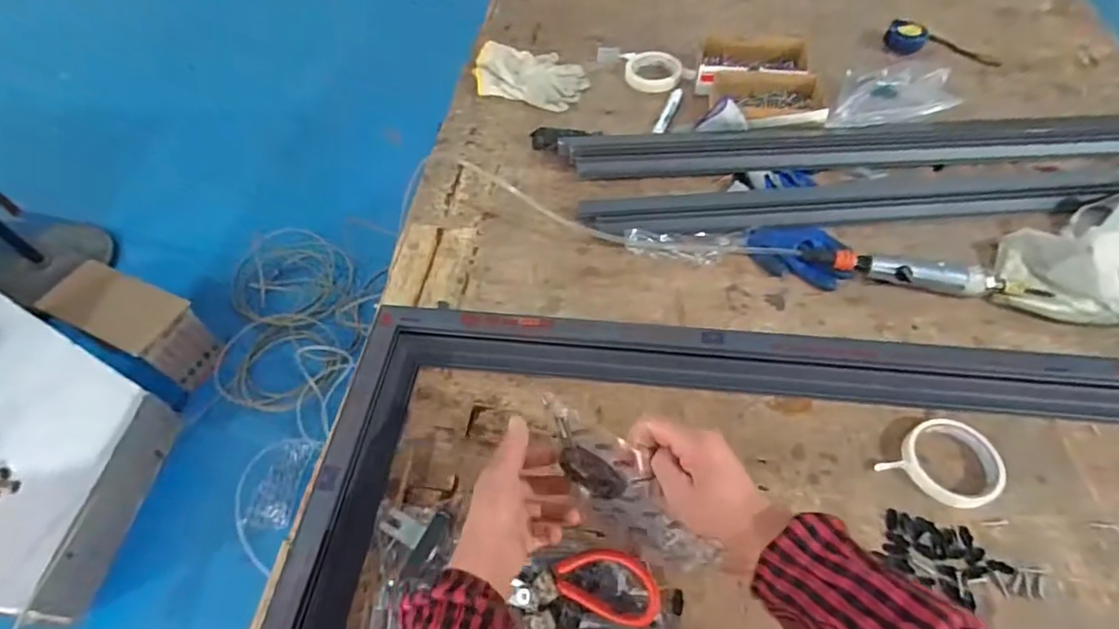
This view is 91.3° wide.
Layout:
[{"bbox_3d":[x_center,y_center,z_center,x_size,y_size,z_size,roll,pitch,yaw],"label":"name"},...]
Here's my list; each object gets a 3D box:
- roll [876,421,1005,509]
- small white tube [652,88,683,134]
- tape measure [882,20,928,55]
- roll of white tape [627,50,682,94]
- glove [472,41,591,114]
[{"bbox_3d":[0.415,0.162,0.582,0.098,0.025,0.092,-1,56,1],"label":"roll"},{"bbox_3d":[0.191,-0.355,0.952,0.019,0.014,0.122,20,59,15],"label":"small white tube"},{"bbox_3d":[0.656,-0.526,1.036,0.072,0.049,0.072,27,61,18],"label":"tape measure"},{"bbox_3d":[0.174,-0.450,1.011,0.102,0.024,0.095,-1,56,1],"label":"roll of white tape"},{"bbox_3d":[-0.054,-0.445,1.012,0.208,0.033,0.146,15,58,12],"label":"glove"}]

